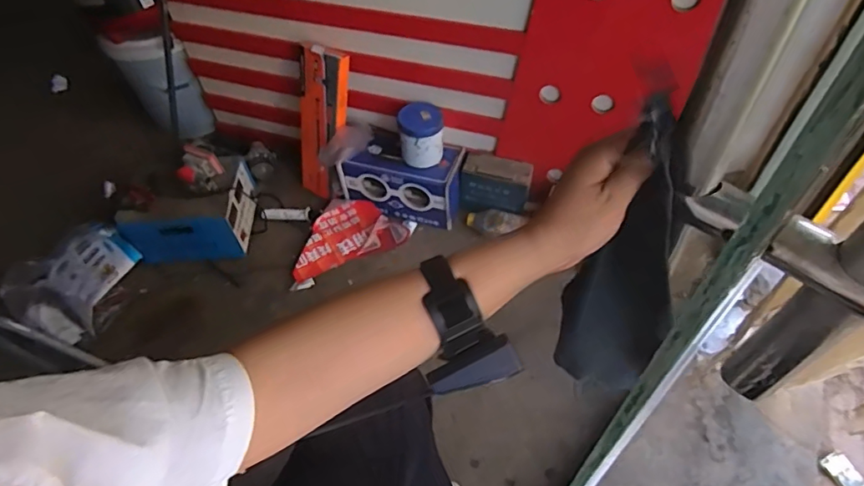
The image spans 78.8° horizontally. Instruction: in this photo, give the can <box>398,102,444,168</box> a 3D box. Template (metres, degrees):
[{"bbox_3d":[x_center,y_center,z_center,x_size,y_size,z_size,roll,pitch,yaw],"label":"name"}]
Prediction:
[{"bbox_3d":[-0.028,-0.285,1.398,0.111,0.142,0.108,-2,54,3],"label":"can"}]

